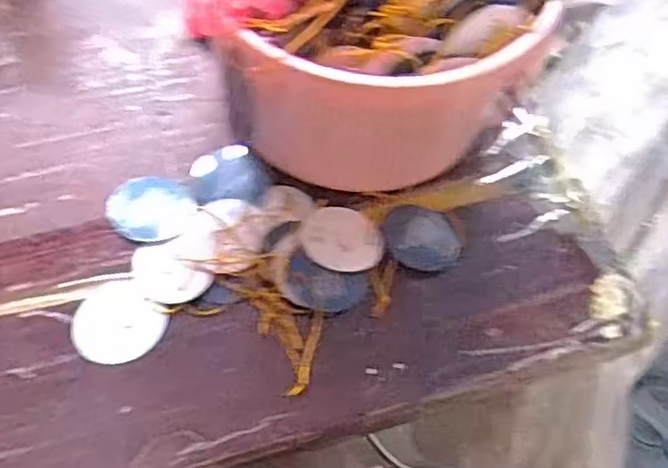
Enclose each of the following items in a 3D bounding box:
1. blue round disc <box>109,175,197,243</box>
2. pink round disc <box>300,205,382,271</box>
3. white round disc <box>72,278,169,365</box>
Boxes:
[{"bbox_3d":[-0.120,-0.017,0.439,0.053,0.004,0.046,29,64,11],"label":"blue round disc"},{"bbox_3d":[0.006,0.003,0.440,0.052,0.005,0.045,8,62,0],"label":"pink round disc"},{"bbox_3d":[-0.131,0.053,0.404,0.052,0.004,0.048,2,62,-3],"label":"white round disc"}]

